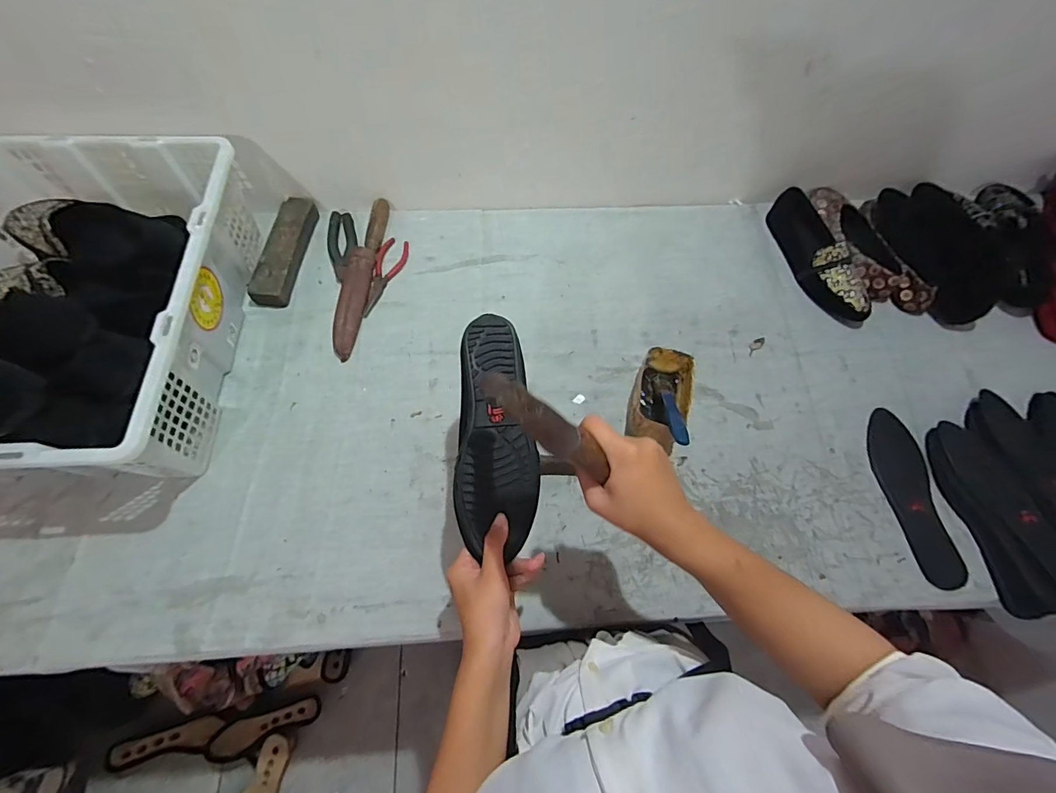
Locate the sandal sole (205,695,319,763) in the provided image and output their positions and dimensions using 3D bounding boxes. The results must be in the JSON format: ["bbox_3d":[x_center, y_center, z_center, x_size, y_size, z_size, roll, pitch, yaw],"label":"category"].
[{"bbox_3d":[-0.600,0.760,1.045,0.232,0.036,0.071,-9,64,-25],"label":"sandal sole"}]

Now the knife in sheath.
[{"bbox_3d":[-0.279,-0.202,0.749,0.049,0.035,0.305,6,64,1],"label":"knife in sheath"}]

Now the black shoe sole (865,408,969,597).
[{"bbox_3d":[0.531,0.132,0.633,0.073,0.011,0.243,3,64,-1],"label":"black shoe sole"}]

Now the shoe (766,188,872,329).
[{"bbox_3d":[0.494,-0.241,0.774,0.076,0.063,0.263,-8,65,-6],"label":"shoe"}]

